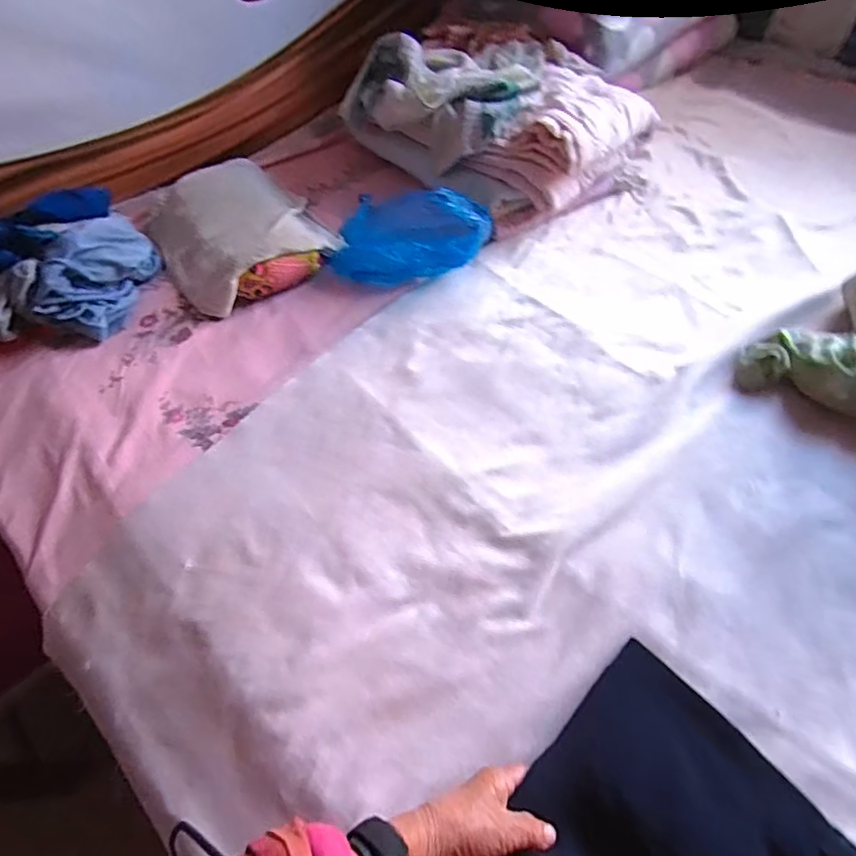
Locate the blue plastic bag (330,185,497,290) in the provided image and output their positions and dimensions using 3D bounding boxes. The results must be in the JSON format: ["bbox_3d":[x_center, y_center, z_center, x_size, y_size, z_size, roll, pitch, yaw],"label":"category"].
[{"bbox_3d":[-0.028,-0.324,0.853,0.261,0.096,0.171,4,56,3],"label":"blue plastic bag"}]

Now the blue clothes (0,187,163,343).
[{"bbox_3d":[-0.563,-0.255,0.801,0.247,0.113,0.247,-24,59,-15],"label":"blue clothes"}]

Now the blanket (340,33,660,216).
[{"bbox_3d":[0.129,-0.606,1.001,0.384,0.170,0.493,-40,64,-22],"label":"blanket"}]

